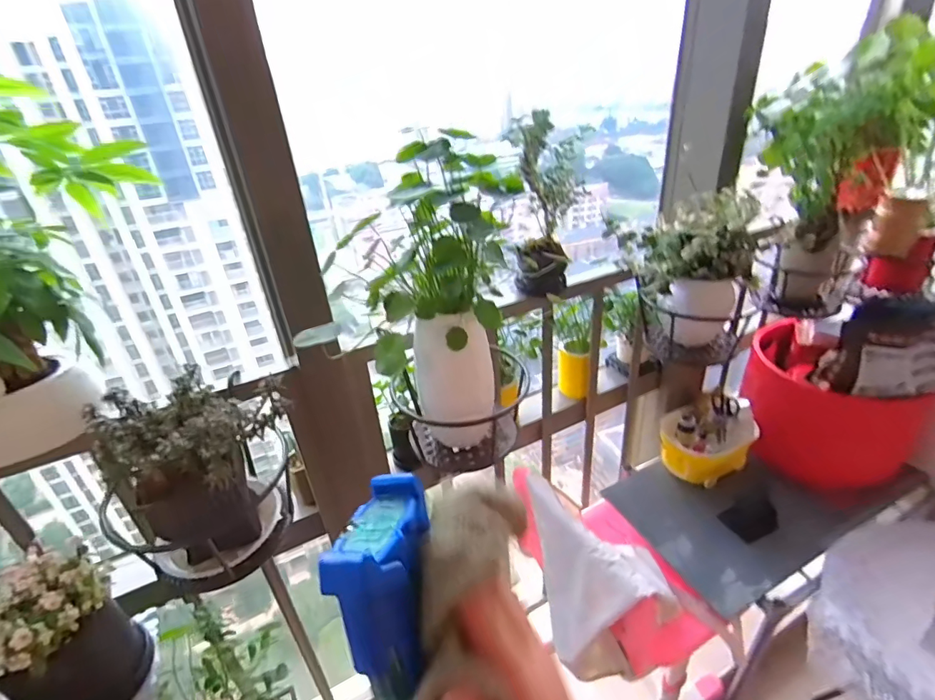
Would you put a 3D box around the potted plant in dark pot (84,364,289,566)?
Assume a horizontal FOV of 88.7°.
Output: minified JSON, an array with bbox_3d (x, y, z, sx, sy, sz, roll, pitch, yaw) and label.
[{"bbox_3d":[-0.325,0.146,0.599,0.183,0.223,0.153,13,35,28],"label":"potted plant in dark pot"}]

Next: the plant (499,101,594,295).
[{"bbox_3d":[0.148,-0.262,0.889,0.127,0.323,0.122,4,31,15],"label":"plant"}]

